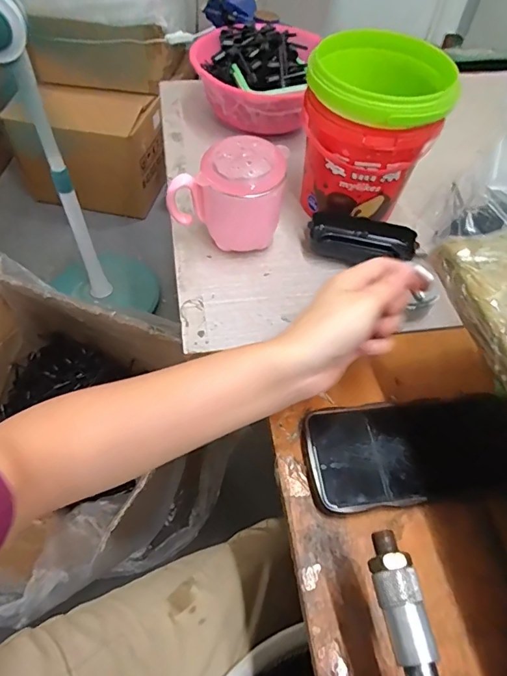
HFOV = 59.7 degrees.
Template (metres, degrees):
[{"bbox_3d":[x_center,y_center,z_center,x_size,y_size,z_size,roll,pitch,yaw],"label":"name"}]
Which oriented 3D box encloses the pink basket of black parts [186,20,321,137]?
[{"bbox_3d":[-0.007,-0.341,0.570,0.138,0.080,0.157,-8,56,-8],"label":"pink basket of black parts"}]

